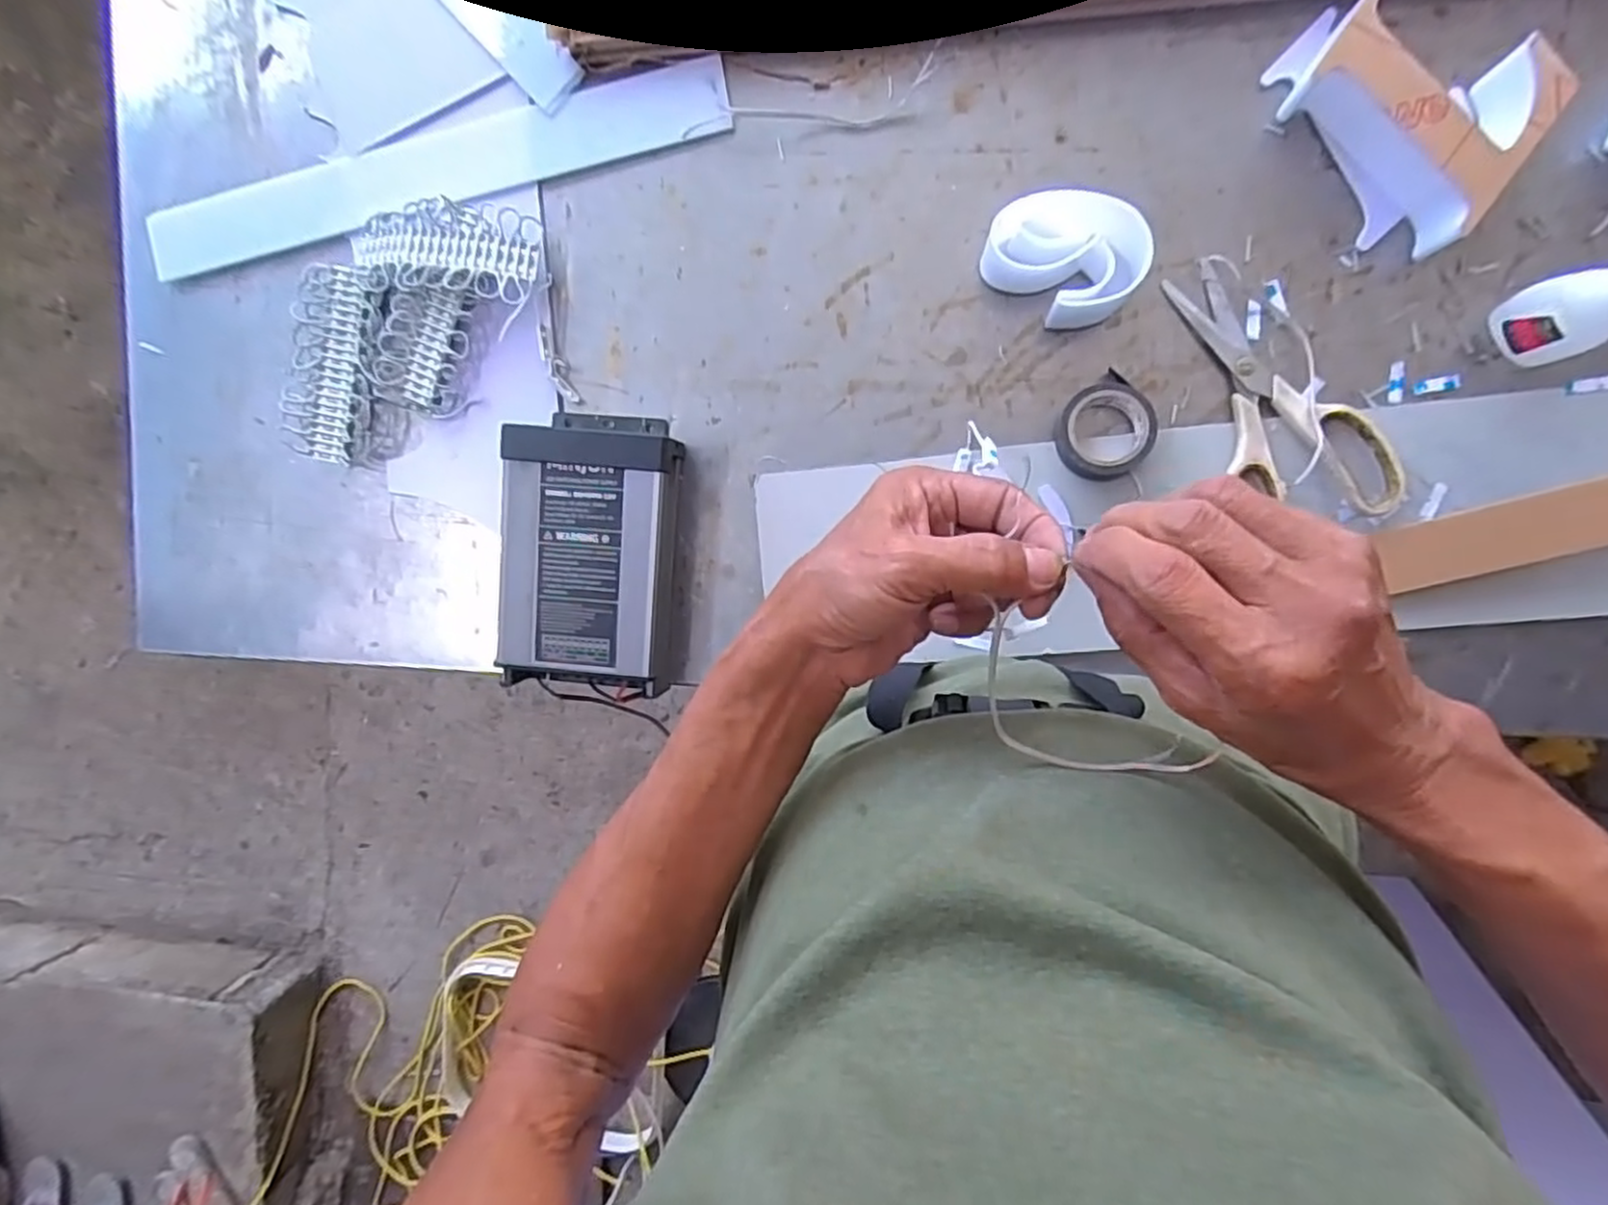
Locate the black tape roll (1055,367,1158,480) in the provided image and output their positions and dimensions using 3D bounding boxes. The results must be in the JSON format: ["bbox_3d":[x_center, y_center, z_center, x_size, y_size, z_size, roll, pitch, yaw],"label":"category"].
[{"bbox_3d":[0.192,-0.109,0.460,0.058,0.026,0.059,1,94,8],"label":"black tape roll"}]

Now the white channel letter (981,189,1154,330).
[{"bbox_3d":[0.163,-0.212,0.445,0.067,0.047,0.086,-44,87,9],"label":"white channel letter"}]

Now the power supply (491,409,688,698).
[{"bbox_3d":[-0.145,-0.036,0.500,0.110,0.052,0.187,3,94,8],"label":"power supply"}]

